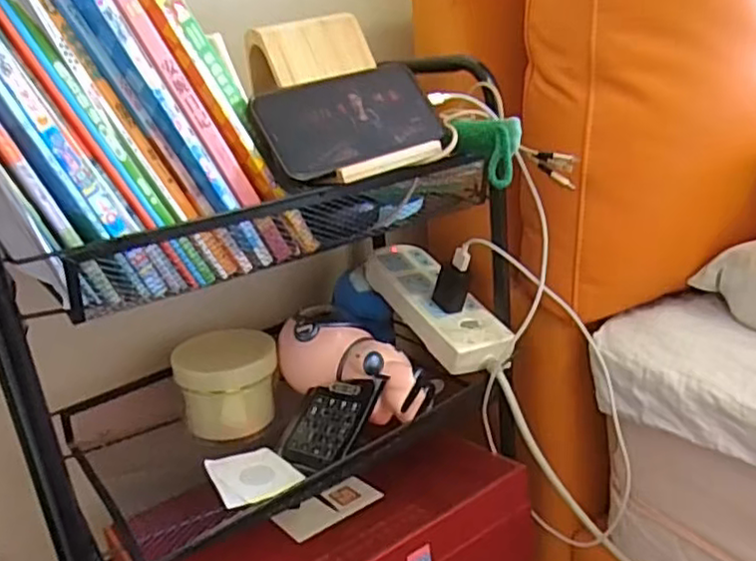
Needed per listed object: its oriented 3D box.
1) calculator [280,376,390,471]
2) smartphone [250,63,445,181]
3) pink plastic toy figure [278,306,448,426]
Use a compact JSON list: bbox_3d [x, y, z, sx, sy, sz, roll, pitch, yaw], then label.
[{"bbox_3d":[-0.044,0.128,0.608,0.077,0.015,0.097,7,55,40],"label":"calculator"},{"bbox_3d":[-0.019,-0.124,0.507,0.150,0.087,0.012,-24,-16,-33],"label":"smartphone"},{"bbox_3d":[-0.018,0.084,0.655,0.169,0.073,0.103,23,31,24],"label":"pink plastic toy figure"}]

